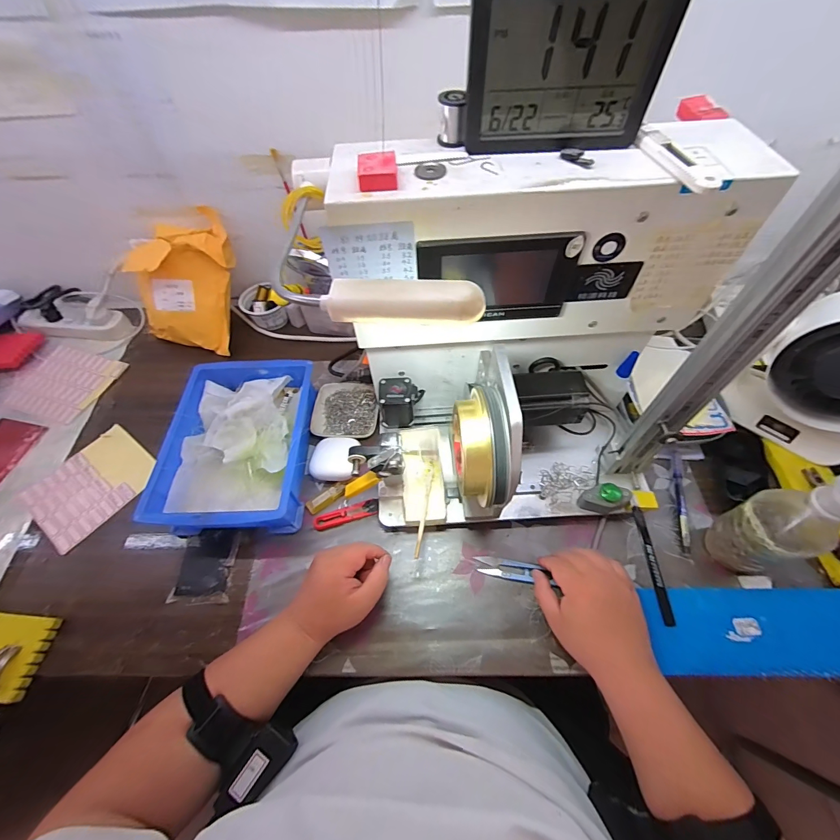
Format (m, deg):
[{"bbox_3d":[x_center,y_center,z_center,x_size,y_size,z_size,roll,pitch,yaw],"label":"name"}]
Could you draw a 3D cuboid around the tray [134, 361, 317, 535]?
[{"bbox_3d":[-0.246,0.031,0.529,0.183,0.067,0.246,-1,57,2],"label":"tray"}]

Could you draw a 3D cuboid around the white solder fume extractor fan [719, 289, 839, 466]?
[{"bbox_3d":[0.510,-0.054,0.460,0.164,0.181,0.096,37,66,22],"label":"white solder fume extractor fan"}]

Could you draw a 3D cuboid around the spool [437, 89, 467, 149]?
[{"bbox_3d":[0.026,-0.243,0.307,0.022,0.034,0.020,4,58,4],"label":"spool"}]

